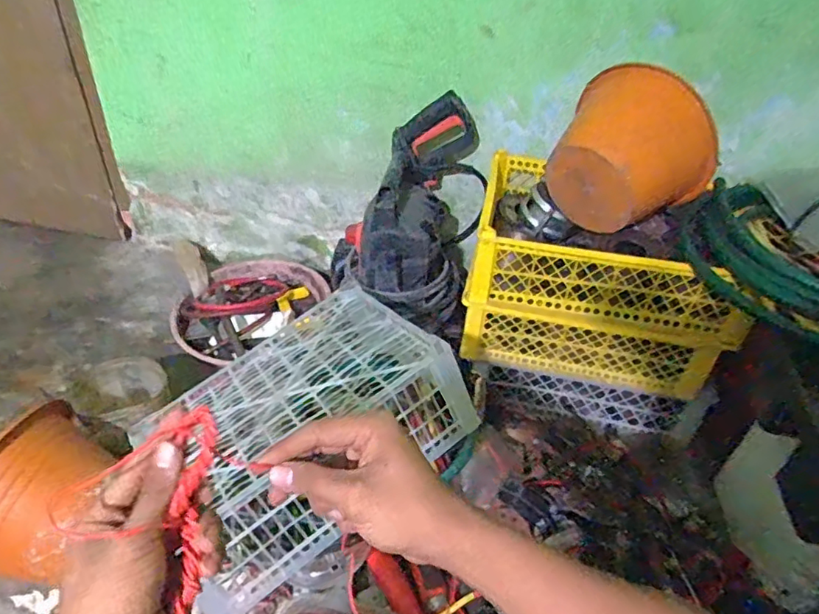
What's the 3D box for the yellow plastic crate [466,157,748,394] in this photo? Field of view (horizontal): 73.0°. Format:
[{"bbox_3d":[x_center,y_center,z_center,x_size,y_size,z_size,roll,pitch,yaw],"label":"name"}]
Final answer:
[{"bbox_3d":[0.334,-0.050,1.010,0.431,0.303,0.287,14,40,11],"label":"yellow plastic crate"}]

